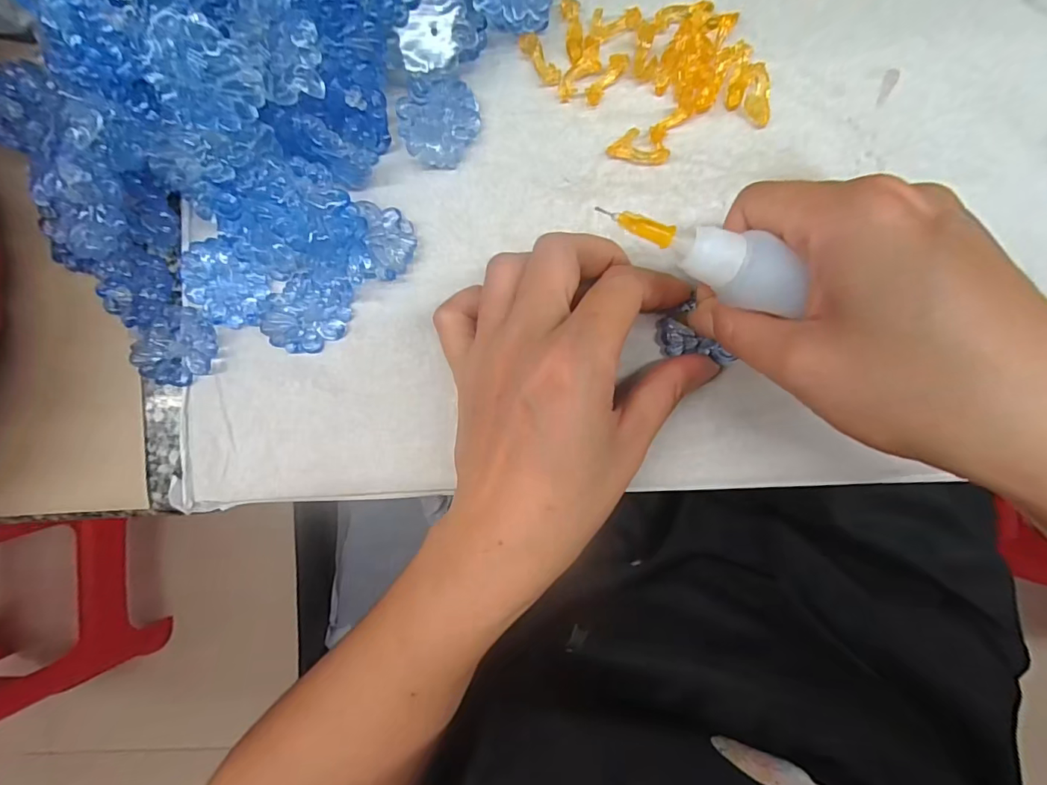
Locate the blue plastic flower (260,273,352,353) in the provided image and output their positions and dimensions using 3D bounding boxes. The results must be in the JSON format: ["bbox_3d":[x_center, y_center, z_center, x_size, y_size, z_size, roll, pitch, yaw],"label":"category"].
[{"bbox_3d":[-0.090,-0.033,0.202,0.032,0.005,0.033,17,91,3],"label":"blue plastic flower"}]

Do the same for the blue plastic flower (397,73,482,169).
[{"bbox_3d":[-0.033,-0.108,0.194,0.031,0.004,0.033,-7,99,-17],"label":"blue plastic flower"}]

